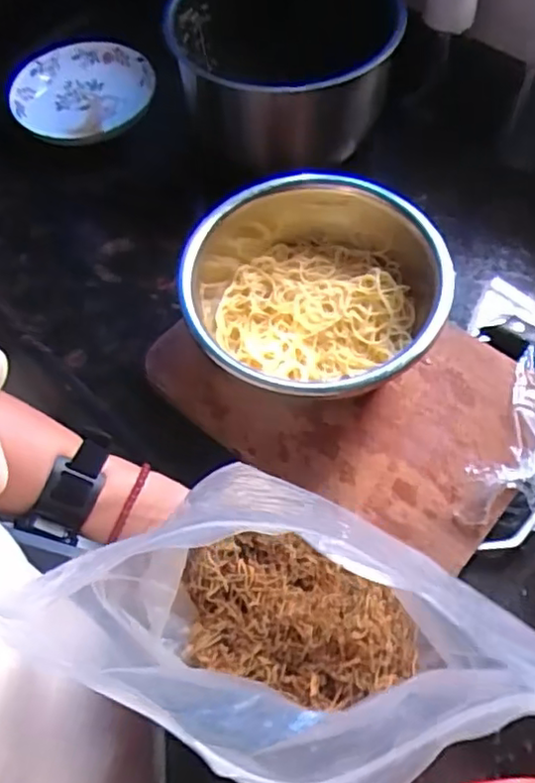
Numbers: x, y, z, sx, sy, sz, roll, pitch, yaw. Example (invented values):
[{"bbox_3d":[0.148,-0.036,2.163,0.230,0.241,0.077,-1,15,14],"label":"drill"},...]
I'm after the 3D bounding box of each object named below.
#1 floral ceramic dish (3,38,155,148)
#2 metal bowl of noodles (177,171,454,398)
[{"bbox_3d":[-0.230,-0.369,0.794,0.165,0.033,0.155,3,62,4],"label":"floral ceramic dish"},{"bbox_3d":[0.019,-0.081,0.555,0.221,0.100,0.206,-1,61,2],"label":"metal bowl of noodles"}]

